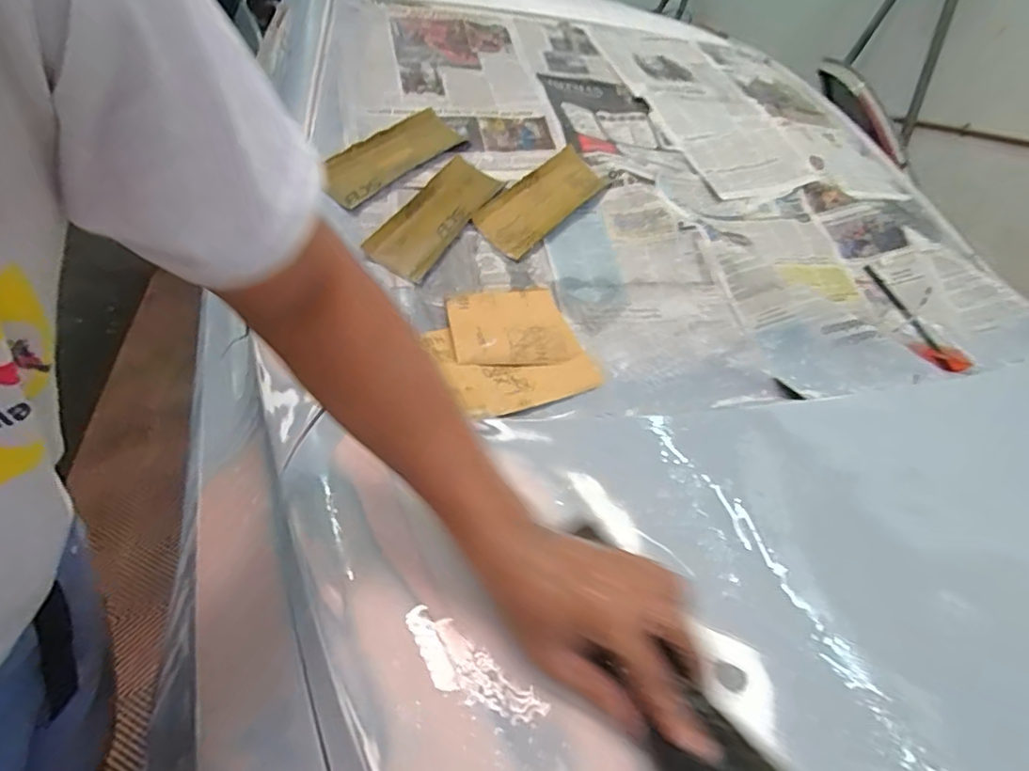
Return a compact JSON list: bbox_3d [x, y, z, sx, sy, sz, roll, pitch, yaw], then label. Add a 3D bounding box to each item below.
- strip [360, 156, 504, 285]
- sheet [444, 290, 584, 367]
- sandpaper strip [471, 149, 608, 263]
[{"bbox_3d":[-0.109,-0.237,0.783,0.087,0.012,0.217,33,68,4],"label":"strip"},{"bbox_3d":[-0.003,-0.073,0.708,0.156,0.011,0.116,-4,58,-17],"label":"sheet"},{"bbox_3d":[0.039,-0.271,0.825,0.091,0.009,0.225,43,65,4],"label":"sandpaper strip"}]

